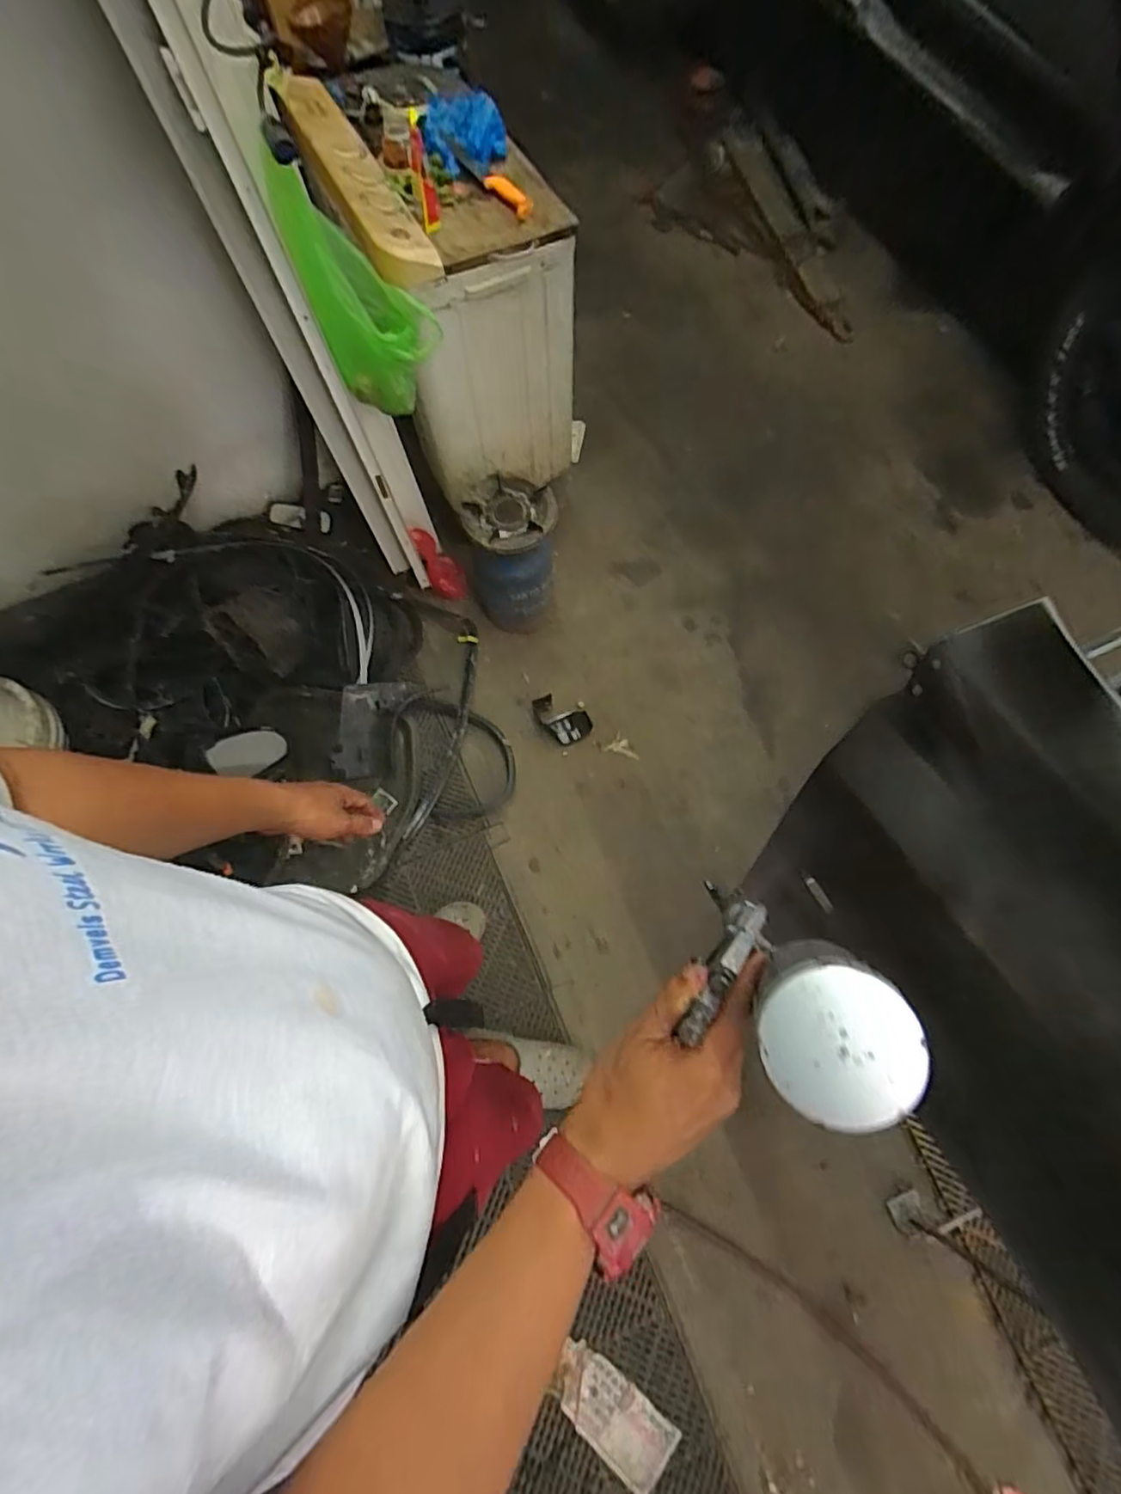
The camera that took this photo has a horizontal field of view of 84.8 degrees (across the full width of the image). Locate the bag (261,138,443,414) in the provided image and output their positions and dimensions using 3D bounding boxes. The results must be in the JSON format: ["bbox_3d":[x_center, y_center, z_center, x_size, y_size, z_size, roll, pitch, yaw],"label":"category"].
[{"bbox_3d":[-0.316,-0.754,1.035,0.187,0.353,0.110,3,70,5],"label":"bag"}]

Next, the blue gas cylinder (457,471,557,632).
[{"bbox_3d":[-0.113,-0.473,1.523,0.212,0.343,0.212,-2,70,1],"label":"blue gas cylinder"}]

